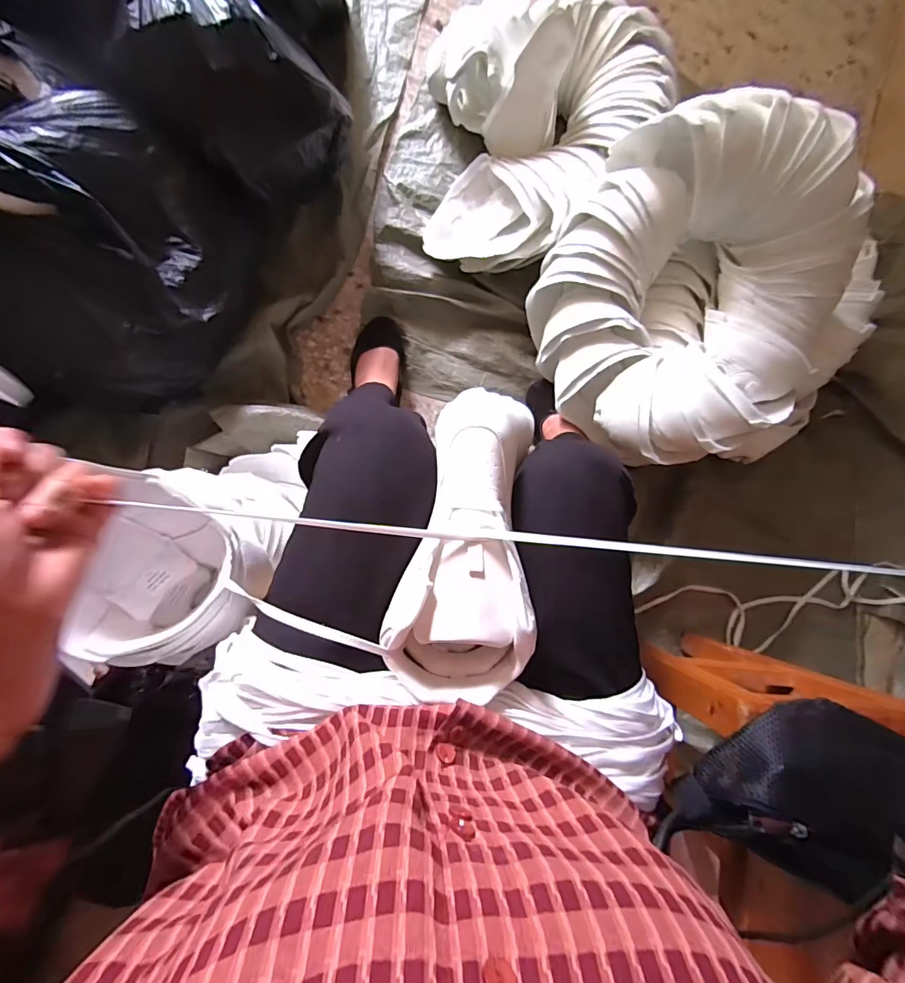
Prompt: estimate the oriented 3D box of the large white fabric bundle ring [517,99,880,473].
[{"bbox_3d":[0.348,-0.290,0.712,0.413,0.265,0.418,0,85,-5],"label":"large white fabric bundle ring"}]

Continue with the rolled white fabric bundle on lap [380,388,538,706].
[{"bbox_3d":[0.017,0.028,0.390,0.105,0.083,0.264,10,73,-4],"label":"rolled white fabric bundle on lap"}]

